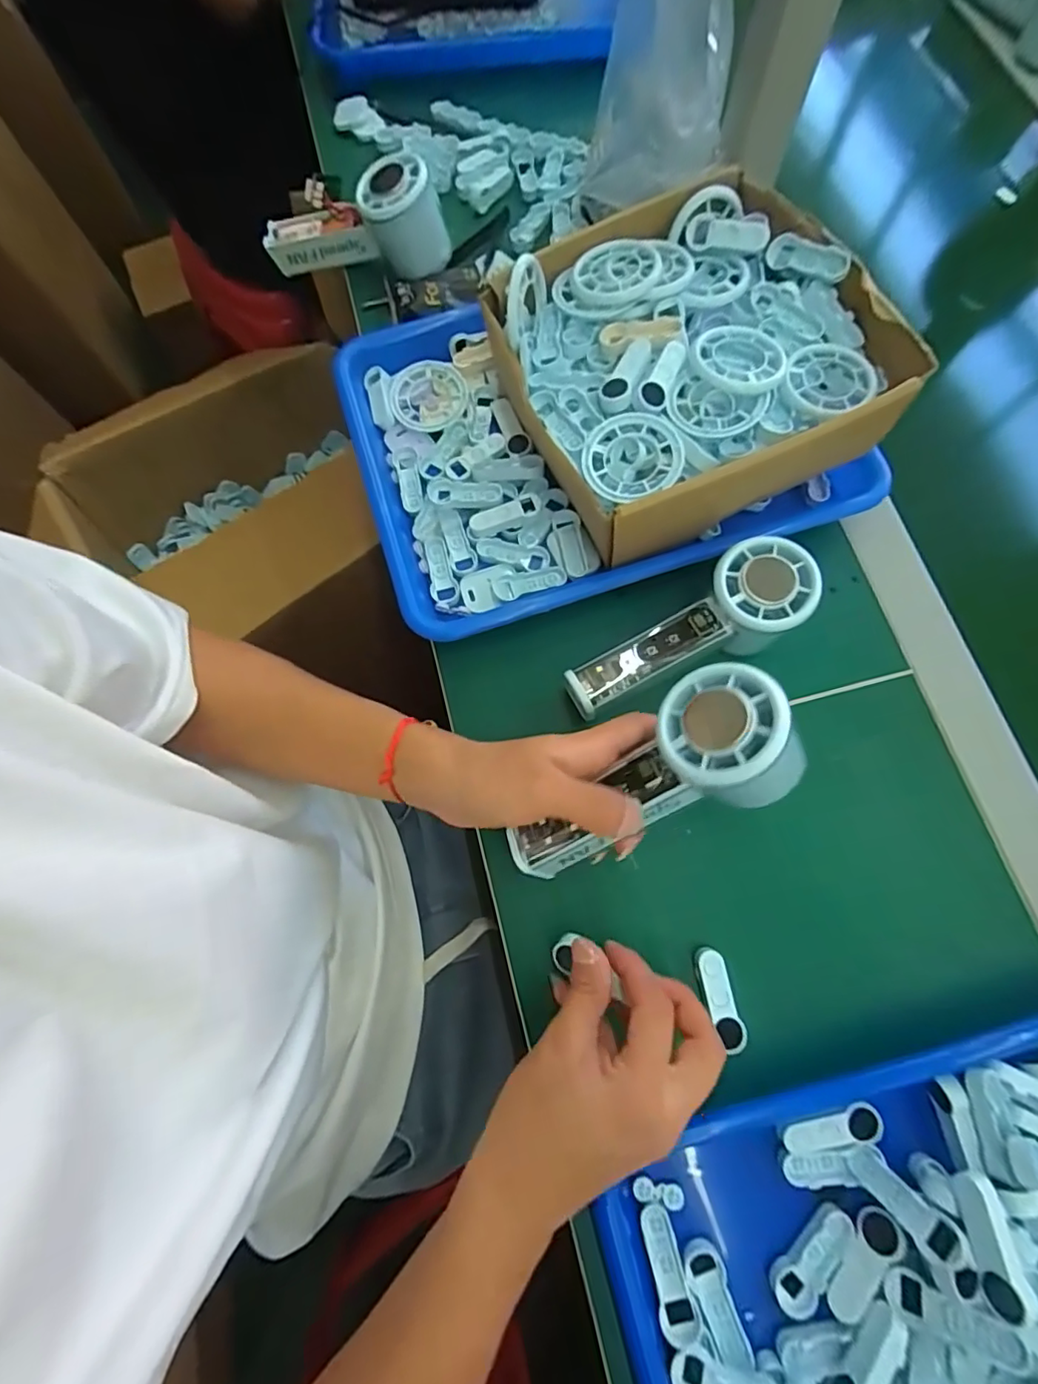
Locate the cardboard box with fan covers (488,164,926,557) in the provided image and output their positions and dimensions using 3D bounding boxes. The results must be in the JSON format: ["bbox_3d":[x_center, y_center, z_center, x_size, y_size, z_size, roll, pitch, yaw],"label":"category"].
[{"bbox_3d":[0.109,-0.207,0.361,0.215,0.085,0.199,-19,75,-4],"label":"cardboard box with fan covers"}]

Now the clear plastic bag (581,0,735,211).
[{"bbox_3d":[0.090,-0.415,0.365,0.072,0.139,0.143,-4,74,0],"label":"clear plastic bag"}]

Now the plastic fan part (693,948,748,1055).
[{"bbox_3d":[0.110,0.169,0.303,0.017,0.010,0.050,-15,74,-3],"label":"plastic fan part"}]

